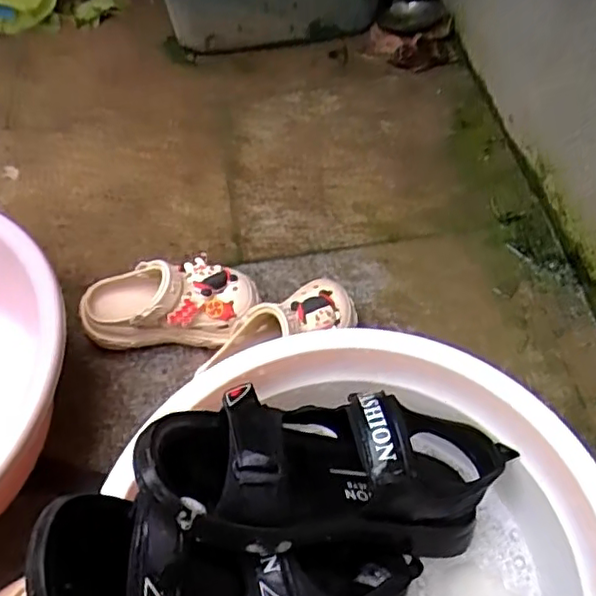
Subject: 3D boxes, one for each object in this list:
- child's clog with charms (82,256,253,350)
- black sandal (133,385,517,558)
[{"bbox_3d":[-0.130,0.005,0.628,0.173,0.077,0.076,2,56,6],"label":"child's clog with charms"},{"bbox_3d":[0.025,0.119,0.442,0.269,0.106,0.103,9,52,-21],"label":"black sandal"}]

